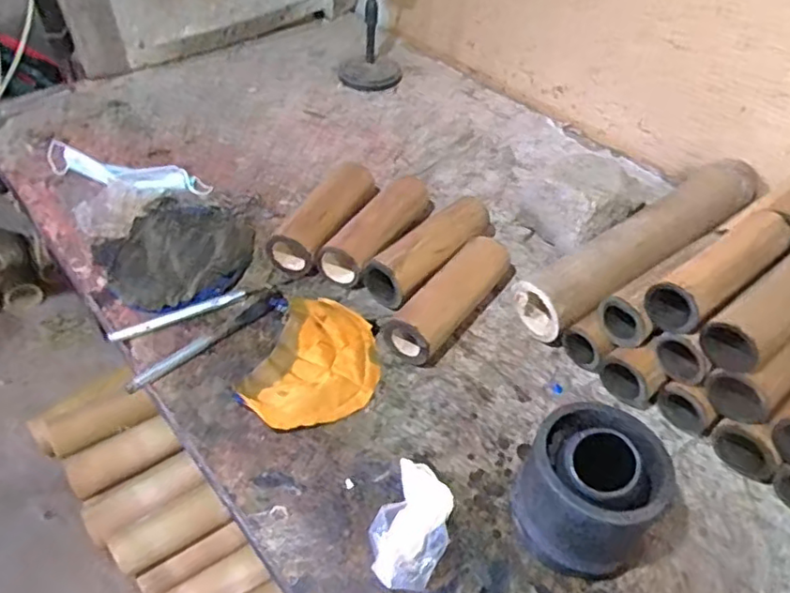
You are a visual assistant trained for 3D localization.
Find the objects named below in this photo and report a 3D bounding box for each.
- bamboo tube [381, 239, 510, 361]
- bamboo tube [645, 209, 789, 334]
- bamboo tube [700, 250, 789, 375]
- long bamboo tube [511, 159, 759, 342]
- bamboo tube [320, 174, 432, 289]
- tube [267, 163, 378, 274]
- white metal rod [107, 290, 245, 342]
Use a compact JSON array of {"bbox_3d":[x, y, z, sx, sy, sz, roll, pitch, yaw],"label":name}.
[{"bbox_3d":[0.063,0.000,0.682,0.061,0.055,0.182,31,51,23],"label":"bamboo tube"},{"bbox_3d":[0.325,-0.025,0.605,0.174,0.055,0.053,-25,51,-27],"label":"bamboo tube"},{"bbox_3d":[0.360,0.004,0.577,0.174,0.047,0.053,-28,53,-29],"label":"bamboo tube"},{"bbox_3d":[0.303,-0.064,0.748,0.393,0.082,0.077,-27,54,-27],"label":"long bamboo tube"},{"bbox_3d":[-0.015,-0.083,0.765,0.066,0.063,0.187,28,50,21],"label":"bamboo tube"},{"bbox_3d":[-0.082,-0.099,0.773,0.063,0.072,0.175,25,49,18],"label":"tube"},{"bbox_3d":[-0.235,0.019,0.671,0.146,0.006,0.013,-20,69,-25],"label":"white metal rod"}]

